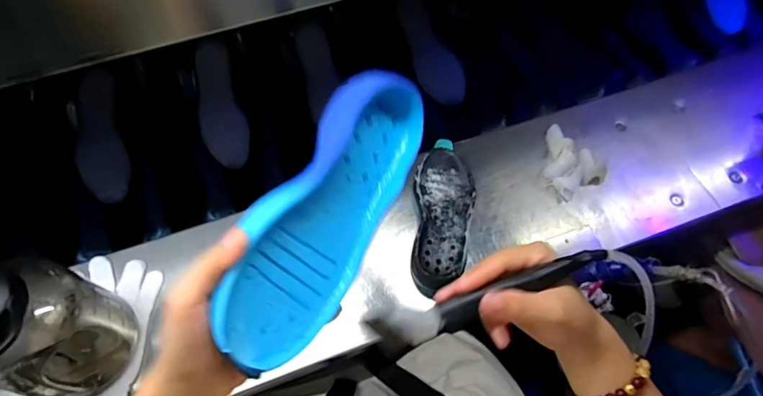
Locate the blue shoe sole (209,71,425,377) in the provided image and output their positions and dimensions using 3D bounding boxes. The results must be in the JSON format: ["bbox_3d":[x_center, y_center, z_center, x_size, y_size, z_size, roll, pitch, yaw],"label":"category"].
[{"bbox_3d":[-0.039,0.010,0.335,0.050,0.091,0.226,-2,52,48],"label":"blue shoe sole"}]

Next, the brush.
[{"bbox_3d":[0.075,0.064,0.304,0.168,0.015,0.026,-18,65,-7],"label":"brush"}]

